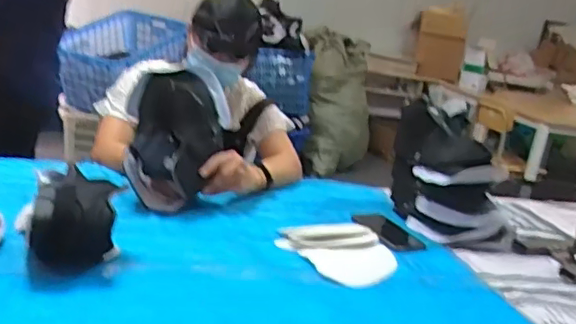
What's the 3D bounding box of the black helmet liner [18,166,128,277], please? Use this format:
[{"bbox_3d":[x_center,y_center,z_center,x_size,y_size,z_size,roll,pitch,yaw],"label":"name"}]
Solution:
[{"bbox_3d":[-0.301,0.085,0.832,0.126,0.117,0.104,2,19,-23],"label":"black helmet liner"}]

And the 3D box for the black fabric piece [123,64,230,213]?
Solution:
[{"bbox_3d":[-0.207,-0.045,1.106,0.174,0.234,0.165,4,18,-13],"label":"black fabric piece"}]

